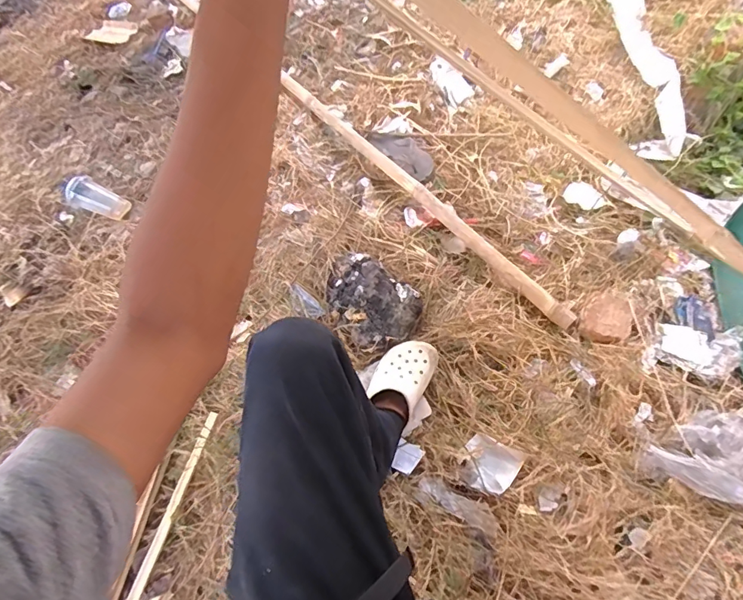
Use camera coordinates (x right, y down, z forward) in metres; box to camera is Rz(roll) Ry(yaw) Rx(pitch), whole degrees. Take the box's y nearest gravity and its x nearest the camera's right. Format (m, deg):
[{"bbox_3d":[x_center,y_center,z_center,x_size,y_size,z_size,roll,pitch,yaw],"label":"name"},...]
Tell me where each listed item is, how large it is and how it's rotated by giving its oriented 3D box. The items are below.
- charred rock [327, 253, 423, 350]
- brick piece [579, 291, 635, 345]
[{"bbox_3d":[-0.003,0.003,0.974,0.165,0.072,0.237,-36,63,-19],"label":"charred rock"},{"bbox_3d":[0.488,0.037,0.921,0.089,0.032,0.131,39,67,24],"label":"brick piece"}]

